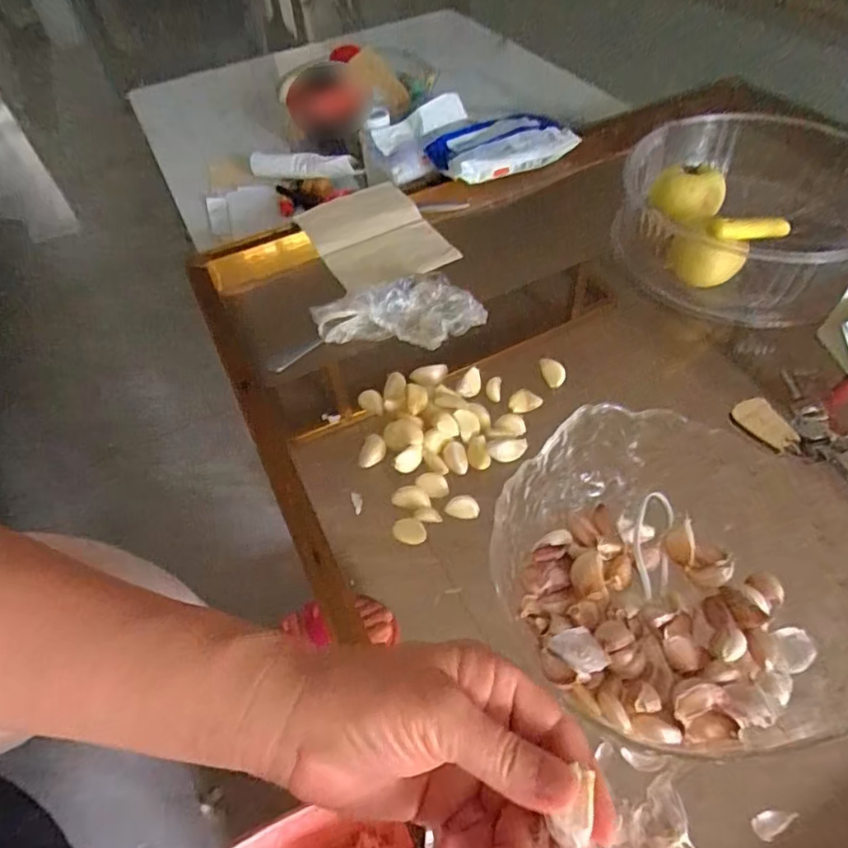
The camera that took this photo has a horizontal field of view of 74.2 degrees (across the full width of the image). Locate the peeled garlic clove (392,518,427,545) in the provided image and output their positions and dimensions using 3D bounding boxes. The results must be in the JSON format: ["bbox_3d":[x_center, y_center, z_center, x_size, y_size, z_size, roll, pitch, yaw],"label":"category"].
[{"bbox_3d":[-0.009,0.075,0.394,0.024,0.007,0.017,21,58,20],"label":"peeled garlic clove"}]

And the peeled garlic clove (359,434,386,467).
[{"bbox_3d":[-0.040,0.022,0.434,0.015,0.011,0.026,16,56,17],"label":"peeled garlic clove"}]

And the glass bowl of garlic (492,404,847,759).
[{"bbox_3d":[0.145,0.090,0.321,0.199,0.067,0.172,33,62,27],"label":"glass bowl of garlic"}]

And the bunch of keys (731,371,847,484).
[{"bbox_3d":[0.286,0.008,0.416,0.067,0.012,0.091,-28,55,-15],"label":"bunch of keys"}]

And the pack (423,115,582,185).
[{"bbox_3d":[0.098,-0.340,0.683,0.169,0.027,0.102,-21,54,-10],"label":"pack"}]

